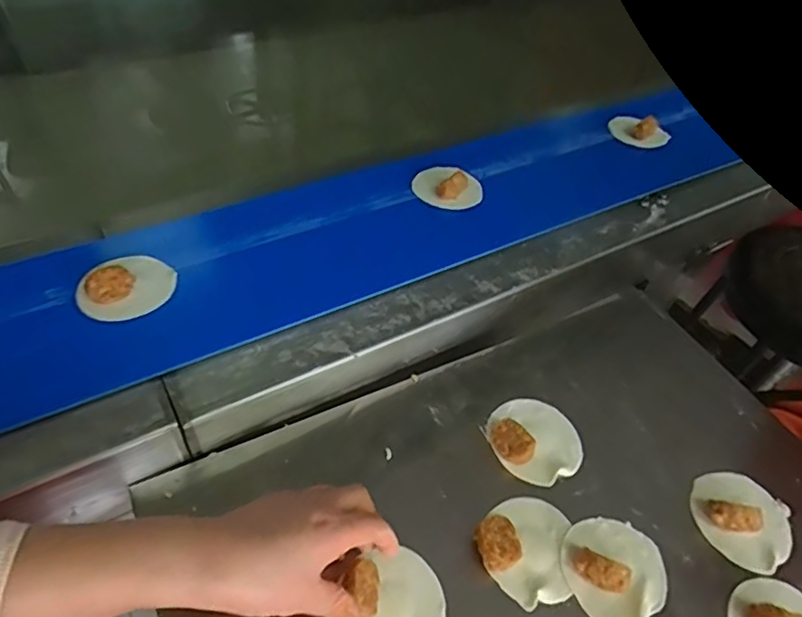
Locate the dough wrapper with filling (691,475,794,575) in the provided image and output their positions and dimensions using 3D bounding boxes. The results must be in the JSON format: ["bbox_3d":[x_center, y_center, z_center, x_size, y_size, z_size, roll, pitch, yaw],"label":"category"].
[{"bbox_3d":[0.307,0.178,0.501,0.085,0.027,0.084,3,47,-3],"label":"dough wrapper with filling"}]

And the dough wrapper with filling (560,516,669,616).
[{"bbox_3d":[0.176,0.206,0.460,0.083,0.029,0.082,3,47,-3],"label":"dough wrapper with filling"}]

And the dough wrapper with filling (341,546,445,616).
[{"bbox_3d":[-0.005,0.221,0.425,0.075,0.032,0.085,18,49,11],"label":"dough wrapper with filling"}]

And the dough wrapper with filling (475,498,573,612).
[{"bbox_3d":[0.109,0.194,0.466,0.083,0.022,0.080,3,47,-3],"label":"dough wrapper with filling"}]

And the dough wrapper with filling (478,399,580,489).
[{"bbox_3d":[0.127,0.119,0.536,0.086,0.023,0.084,3,47,-3],"label":"dough wrapper with filling"}]

